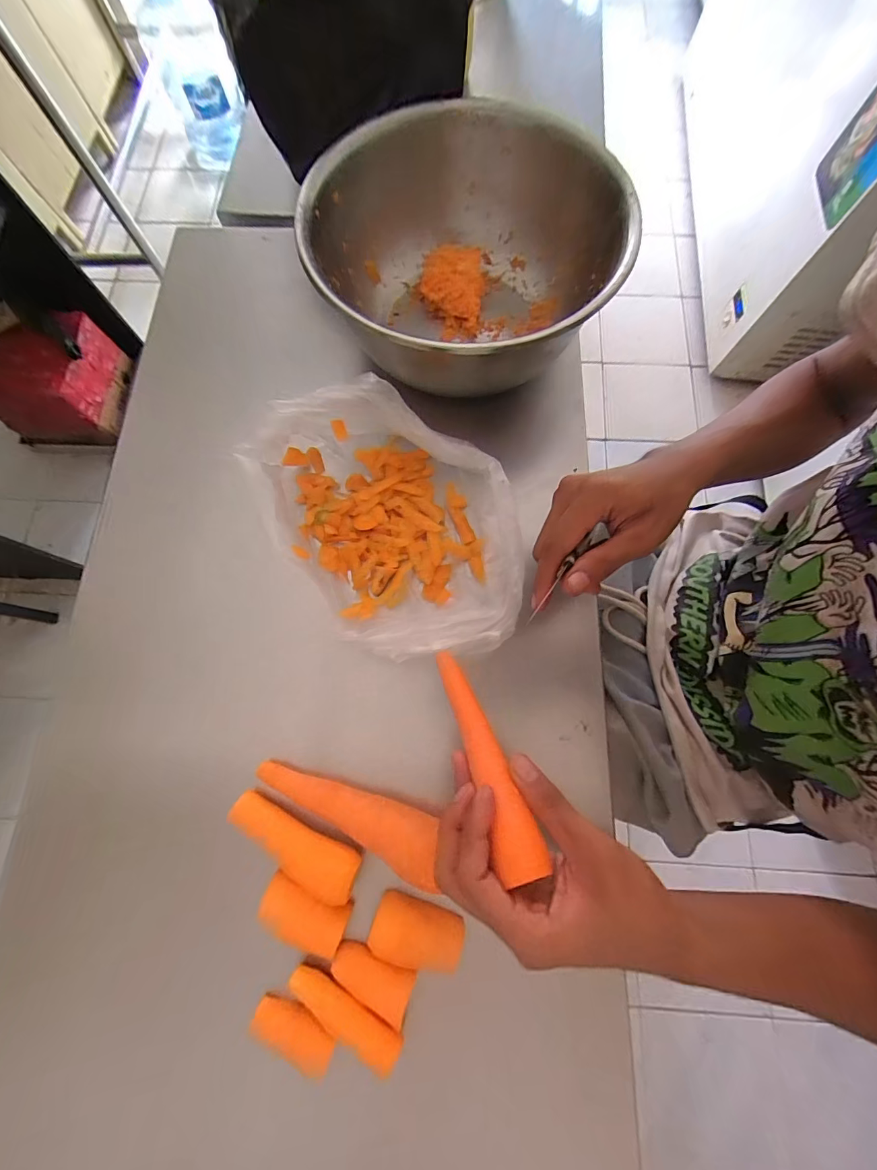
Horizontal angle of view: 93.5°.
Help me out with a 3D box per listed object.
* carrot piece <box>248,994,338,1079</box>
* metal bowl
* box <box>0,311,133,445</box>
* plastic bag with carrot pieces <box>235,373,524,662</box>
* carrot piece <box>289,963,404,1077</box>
[{"bbox_3d":[-0.105,0.324,0.299,0.061,0.016,0.022,24,76,7],"label":"carrot piece"},{"bbox_3d":[0.025,-0.308,0.417,0.285,0.129,0.276,0,75,0],"label":"metal bowl"},{"bbox_3d":[-1.095,-0.585,1.168,0.297,0.263,0.265,-1,75,0],"label":"box"},{"bbox_3d":[-0.041,-0.057,0.367,0.176,0.087,0.268,-34,77,-8],"label":"plastic bag with carrot pieces"},{"bbox_3d":[-0.069,0.307,0.293,0.087,0.017,0.021,26,77,7],"label":"carrot piece"}]

